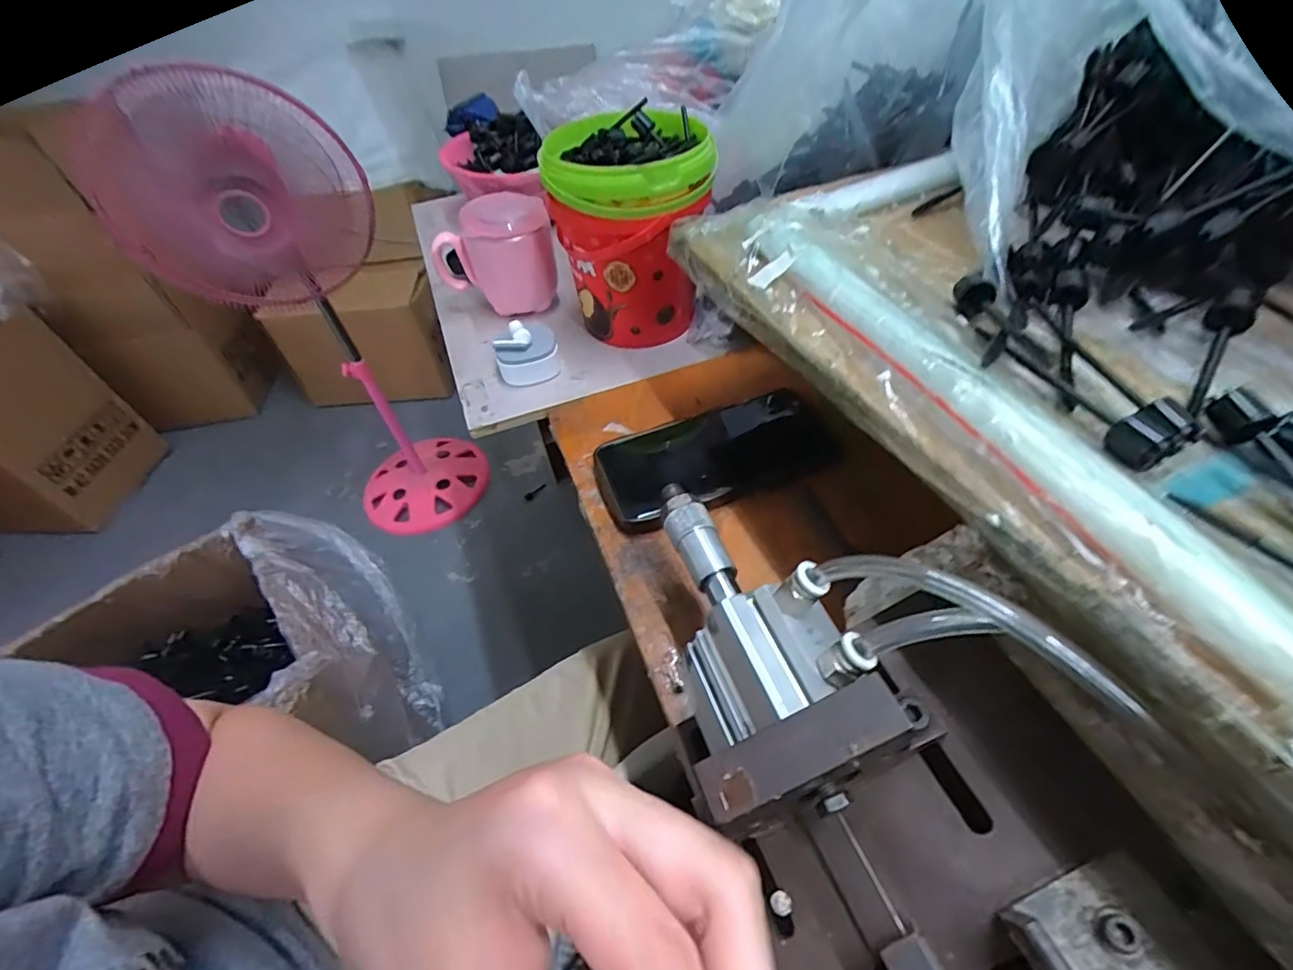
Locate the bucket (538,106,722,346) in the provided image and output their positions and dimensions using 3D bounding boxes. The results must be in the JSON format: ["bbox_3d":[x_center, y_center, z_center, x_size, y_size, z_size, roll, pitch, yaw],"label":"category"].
[{"bbox_3d":[-0.011,-0.209,0.468,0.126,0.154,0.118,-6,49,0],"label":"bucket"}]

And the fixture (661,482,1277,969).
[{"bbox_3d":[0.101,0.125,0.203,0.140,0.105,0.318,-18,50,-11],"label":"fixture"}]

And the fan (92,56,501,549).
[{"bbox_3d":[-0.622,-0.273,1.073,0.333,0.857,0.335,-38,56,-25],"label":"fan"}]

